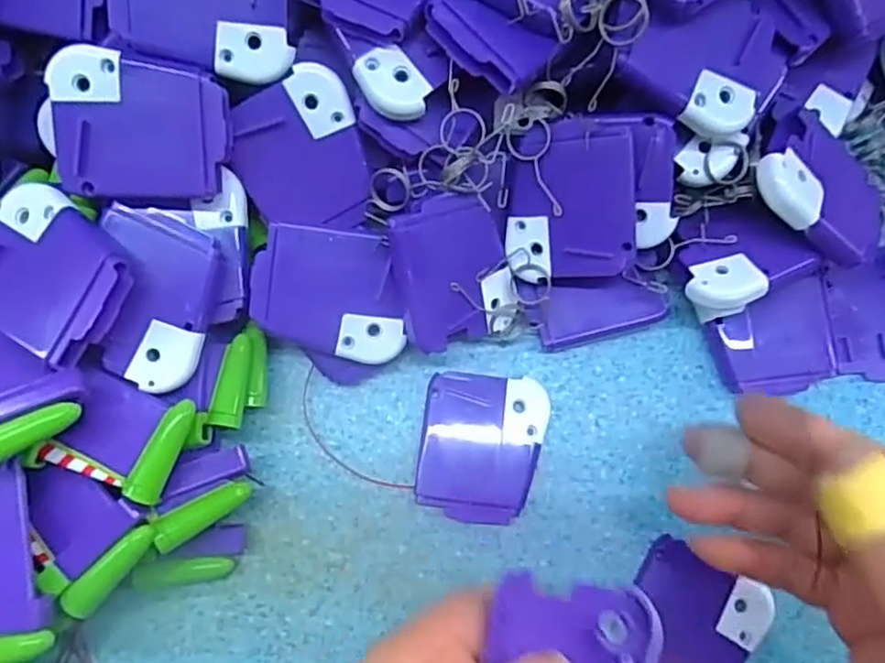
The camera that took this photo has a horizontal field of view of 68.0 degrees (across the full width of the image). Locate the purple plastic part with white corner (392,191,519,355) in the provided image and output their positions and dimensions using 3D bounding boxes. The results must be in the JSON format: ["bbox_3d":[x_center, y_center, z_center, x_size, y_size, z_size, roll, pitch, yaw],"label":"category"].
[{"bbox_3d":[0.007,-0.025,0.267,0.050,0.008,0.060,-19,111,-24],"label":"purple plastic part with white corner"}]

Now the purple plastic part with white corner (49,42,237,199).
[{"bbox_3d":[-0.109,-0.075,0.239,0.060,0.009,0.050,3,102,-4],"label":"purple plastic part with white corner"}]

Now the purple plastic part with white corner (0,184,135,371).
[{"bbox_3d":[-0.141,-0.020,0.232,0.059,0.014,0.050,33,80,7],"label":"purple plastic part with white corner"}]

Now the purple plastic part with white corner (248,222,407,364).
[{"bbox_3d":[-0.045,-0.015,0.261,0.060,0.004,0.050,7,97,-8],"label":"purple plastic part with white corner"}]

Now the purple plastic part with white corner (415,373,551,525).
[{"bbox_3d":[0.017,0.049,0.279,0.051,0.007,0.061,7,80,1],"label":"purple plastic part with white corner"}]

